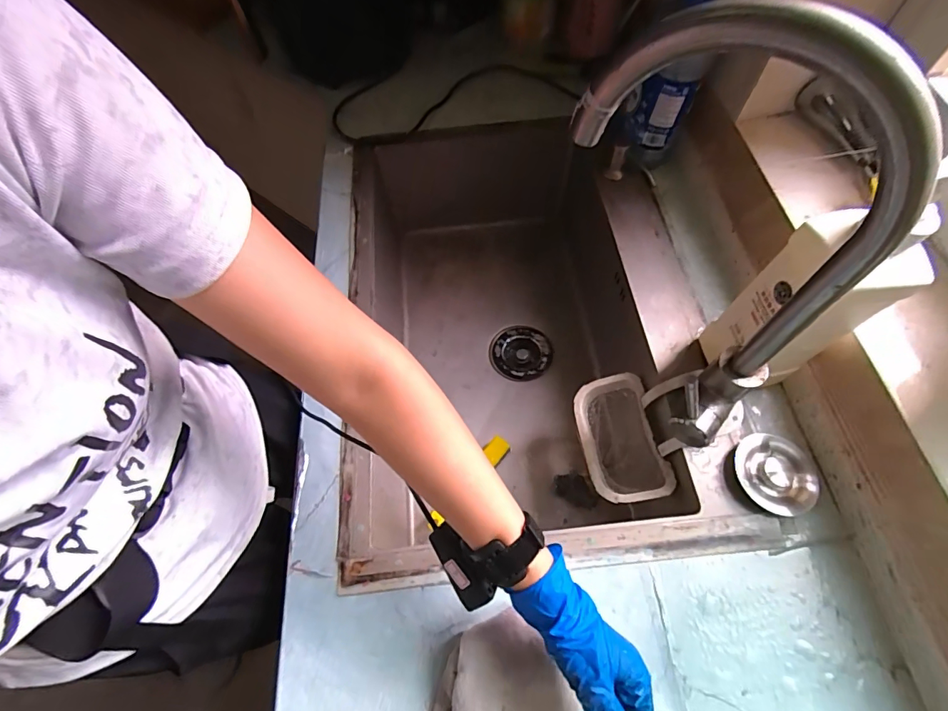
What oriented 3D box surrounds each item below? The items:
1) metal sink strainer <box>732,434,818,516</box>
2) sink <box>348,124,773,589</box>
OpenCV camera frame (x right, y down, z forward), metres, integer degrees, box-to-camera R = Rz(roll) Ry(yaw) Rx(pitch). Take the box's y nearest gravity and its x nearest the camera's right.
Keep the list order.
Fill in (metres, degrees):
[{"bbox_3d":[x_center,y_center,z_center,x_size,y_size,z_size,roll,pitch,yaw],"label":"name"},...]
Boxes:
[{"bbox_3d":[0.316,0.122,0.459,0.066,0.034,0.084,6,64,6],"label":"metal sink strainer"},{"bbox_3d":[0.051,-0.003,0.687,0.452,0.245,0.614,-4,62,0],"label":"sink"}]

